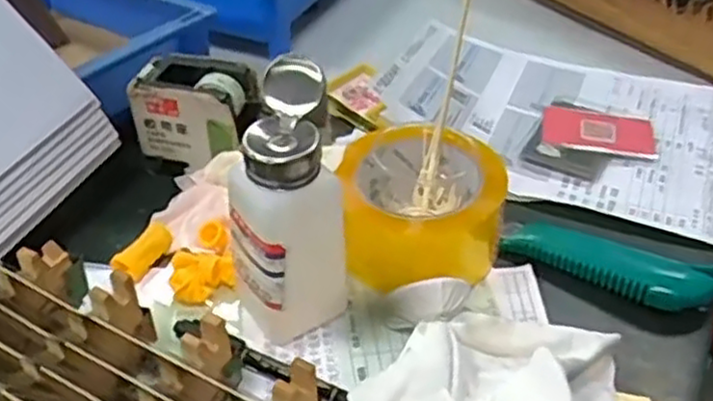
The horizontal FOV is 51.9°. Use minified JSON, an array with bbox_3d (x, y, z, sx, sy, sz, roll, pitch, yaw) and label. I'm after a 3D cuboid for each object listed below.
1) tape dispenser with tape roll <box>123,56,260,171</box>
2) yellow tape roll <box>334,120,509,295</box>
[{"bbox_3d":[-0.115,-0.066,0.535,0.079,0.059,0.050,10,39,11],"label":"tape dispenser with tape roll"},{"bbox_3d":[0.042,0.004,0.476,0.098,0.068,0.098,1,38,-1],"label":"yellow tape roll"}]

